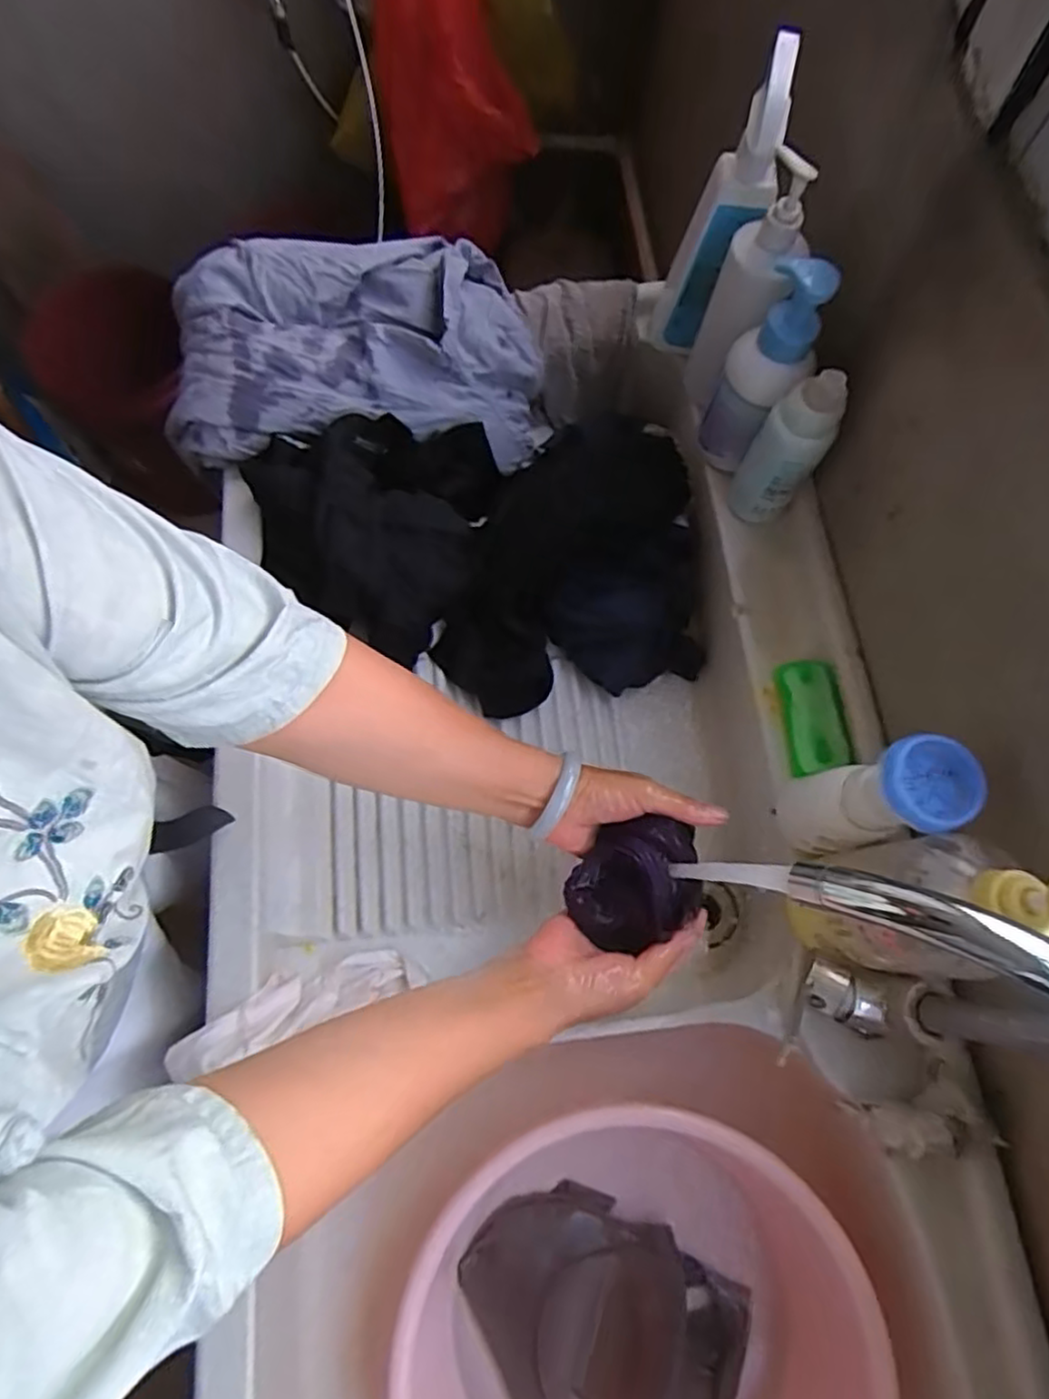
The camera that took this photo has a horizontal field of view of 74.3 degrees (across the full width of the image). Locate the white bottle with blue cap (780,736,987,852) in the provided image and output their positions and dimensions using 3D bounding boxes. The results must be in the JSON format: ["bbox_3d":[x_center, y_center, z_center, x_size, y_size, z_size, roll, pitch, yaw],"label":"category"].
[{"bbox_3d":[0.257,0.076,0.514,0.064,0.163,0.062,-2,71,-1],"label":"white bottle with blue cap"}]

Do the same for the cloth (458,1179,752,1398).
[{"bbox_3d":[0.076,0.541,0.602,0.209,0.041,0.217,-25,73,-9],"label":"cloth"}]

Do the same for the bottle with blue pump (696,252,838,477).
[{"bbox_3d":[0.212,-0.289,0.616,0.067,0.189,0.056,26,73,8],"label":"bottle with blue pump"}]

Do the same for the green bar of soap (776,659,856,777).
[{"bbox_3d":[0.259,0.016,0.614,0.057,0.020,0.108,0,71,-1],"label":"green bar of soap"}]

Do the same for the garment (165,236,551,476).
[{"bbox_3d":[-0.164,-0.341,0.696,0.349,0.124,0.189,-10,72,-4],"label":"garment"}]

